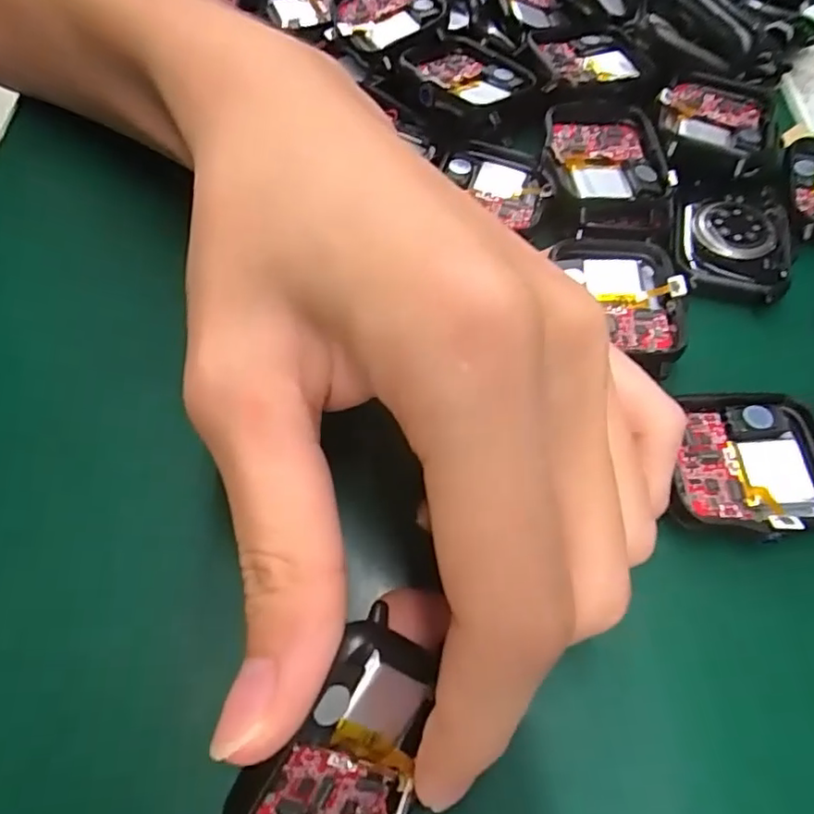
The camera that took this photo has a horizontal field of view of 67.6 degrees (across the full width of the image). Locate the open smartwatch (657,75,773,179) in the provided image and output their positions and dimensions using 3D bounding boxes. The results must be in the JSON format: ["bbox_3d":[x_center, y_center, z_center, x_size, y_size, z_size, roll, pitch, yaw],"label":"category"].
[{"bbox_3d":[0.104,-0.098,0.206,0.036,0.006,0.044,24,62,10],"label":"open smartwatch"}]

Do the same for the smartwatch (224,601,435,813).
[{"bbox_3d":[-0.012,0.065,0.116,0.013,0.039,0.046,15,63,53],"label":"smartwatch"}]

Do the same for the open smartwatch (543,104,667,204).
[{"bbox_3d":[0.063,-0.083,0.196,0.038,0.007,0.041,-6,61,-7],"label":"open smartwatch"}]

